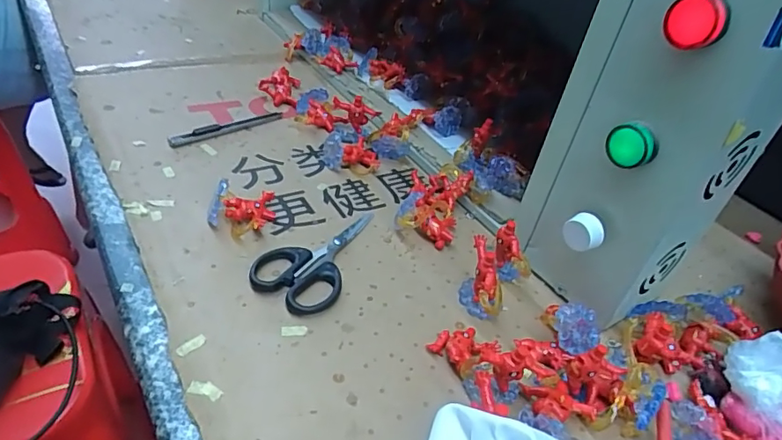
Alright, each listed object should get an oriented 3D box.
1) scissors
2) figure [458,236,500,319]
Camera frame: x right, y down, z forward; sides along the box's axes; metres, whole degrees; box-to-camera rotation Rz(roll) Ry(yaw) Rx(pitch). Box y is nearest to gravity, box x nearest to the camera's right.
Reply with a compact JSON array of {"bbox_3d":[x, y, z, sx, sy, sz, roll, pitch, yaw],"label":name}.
[{"bbox_3d":[-0.051,0.024,0.399,0.064,0.012,0.122,24,43,19],"label":"scissors"},{"bbox_3d":[0.067,0.046,0.377,0.025,0.047,0.053,12,39,2],"label":"figure"}]

